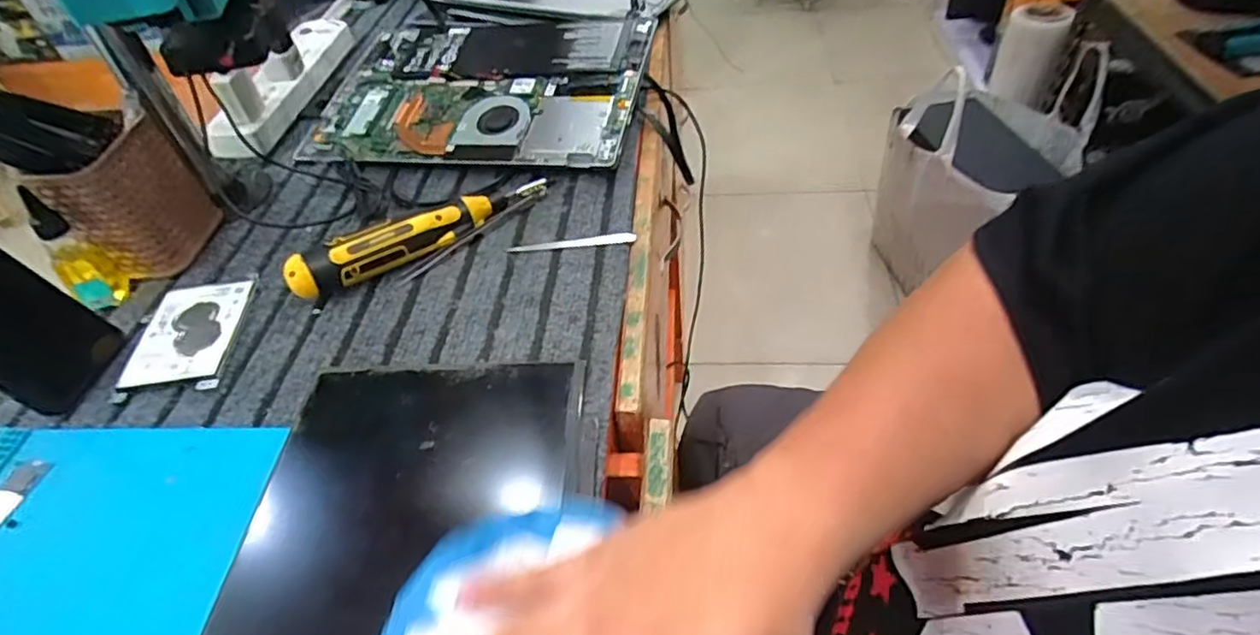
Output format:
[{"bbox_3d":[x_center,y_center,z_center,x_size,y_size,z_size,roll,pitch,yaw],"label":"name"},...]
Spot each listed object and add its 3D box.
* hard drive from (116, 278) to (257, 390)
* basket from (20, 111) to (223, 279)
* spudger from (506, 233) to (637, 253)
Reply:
[{"bbox_3d":[-0.321,0.010,0.474,0.068,0.009,0.098,-9,46,-1],"label":"hard drive"},{"bbox_3d":[-0.391,-0.093,0.515,0.050,0.097,0.092,-2,46,5],"label":"basket"},{"bbox_3d":[-0.047,-0.059,0.517,0.101,0.005,0.010,-6,46,2],"label":"spudger"}]

